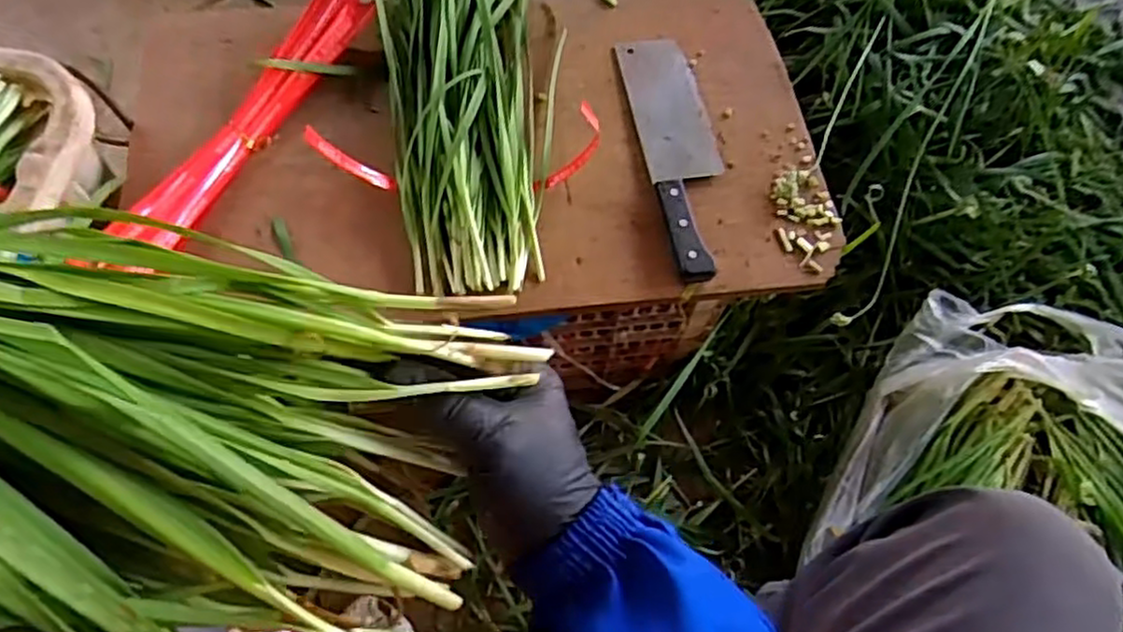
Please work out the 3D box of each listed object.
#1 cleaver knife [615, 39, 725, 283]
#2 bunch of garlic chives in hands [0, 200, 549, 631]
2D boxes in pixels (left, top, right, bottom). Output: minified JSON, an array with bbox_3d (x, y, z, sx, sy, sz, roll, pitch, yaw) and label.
[{"bbox_3d":[0.107,-0.153,0.645,0.067,0.018,0.263,-7,67,-6],"label":"cleaver knife"},{"bbox_3d":[-0.221,0.018,0.230,0.422,0.087,0.167,23,64,-23],"label":"bunch of garlic chives in hands"}]

